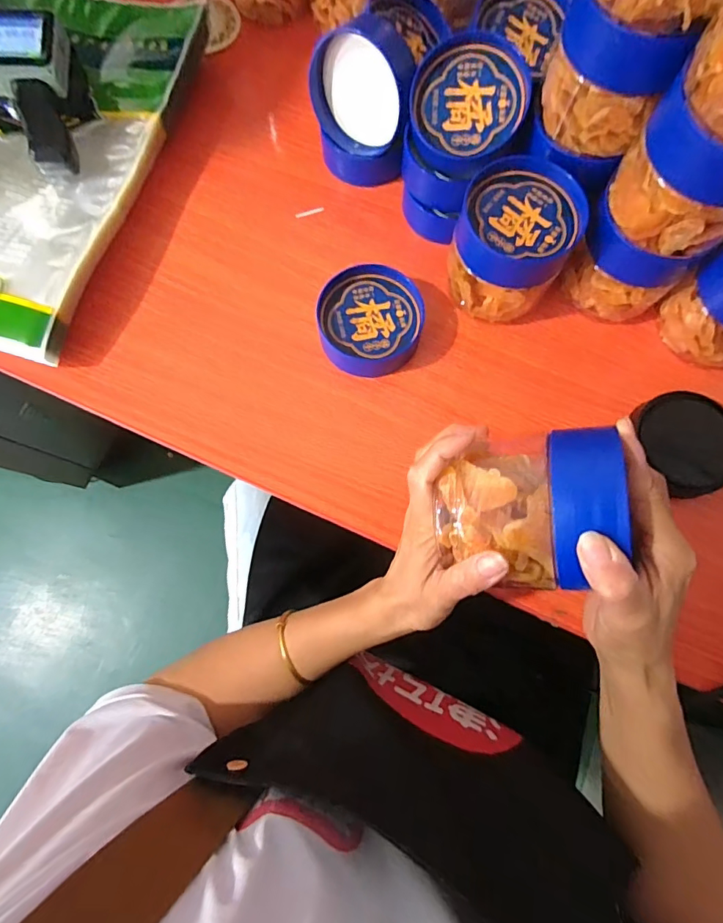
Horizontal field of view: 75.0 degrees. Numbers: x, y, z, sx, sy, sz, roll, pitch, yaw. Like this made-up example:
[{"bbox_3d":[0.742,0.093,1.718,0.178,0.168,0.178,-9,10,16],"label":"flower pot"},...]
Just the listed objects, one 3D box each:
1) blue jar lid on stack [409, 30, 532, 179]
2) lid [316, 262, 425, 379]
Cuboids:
[{"bbox_3d":[0.086,-0.290,0.387,0.093,0.022,0.089,2,99,10],"label":"blue jar lid on stack"},{"bbox_3d":[0.008,-0.127,0.426,0.090,0.026,0.098,0,78,0],"label":"lid"}]

